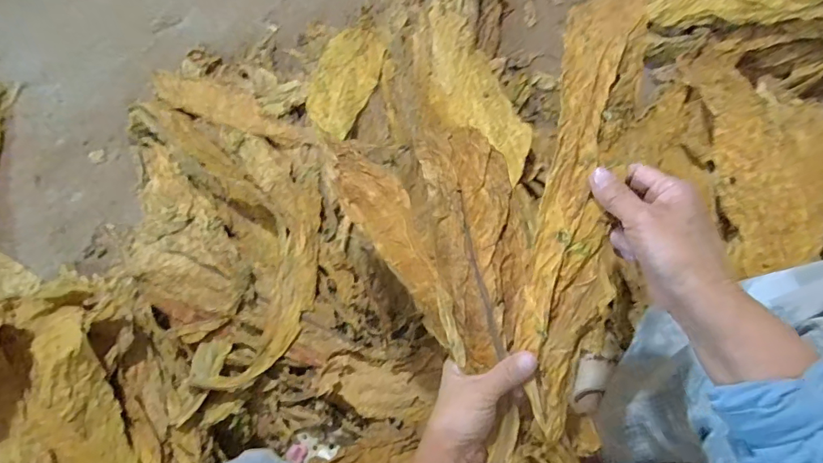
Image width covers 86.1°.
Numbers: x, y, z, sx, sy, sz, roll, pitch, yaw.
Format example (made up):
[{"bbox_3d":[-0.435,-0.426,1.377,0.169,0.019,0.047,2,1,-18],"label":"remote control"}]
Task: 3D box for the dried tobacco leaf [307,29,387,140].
[{"bbox_3d":[-0.114,-0.258,0.756,0.116,0.021,0.284,5,55,4],"label":"dried tobacco leaf"}]

